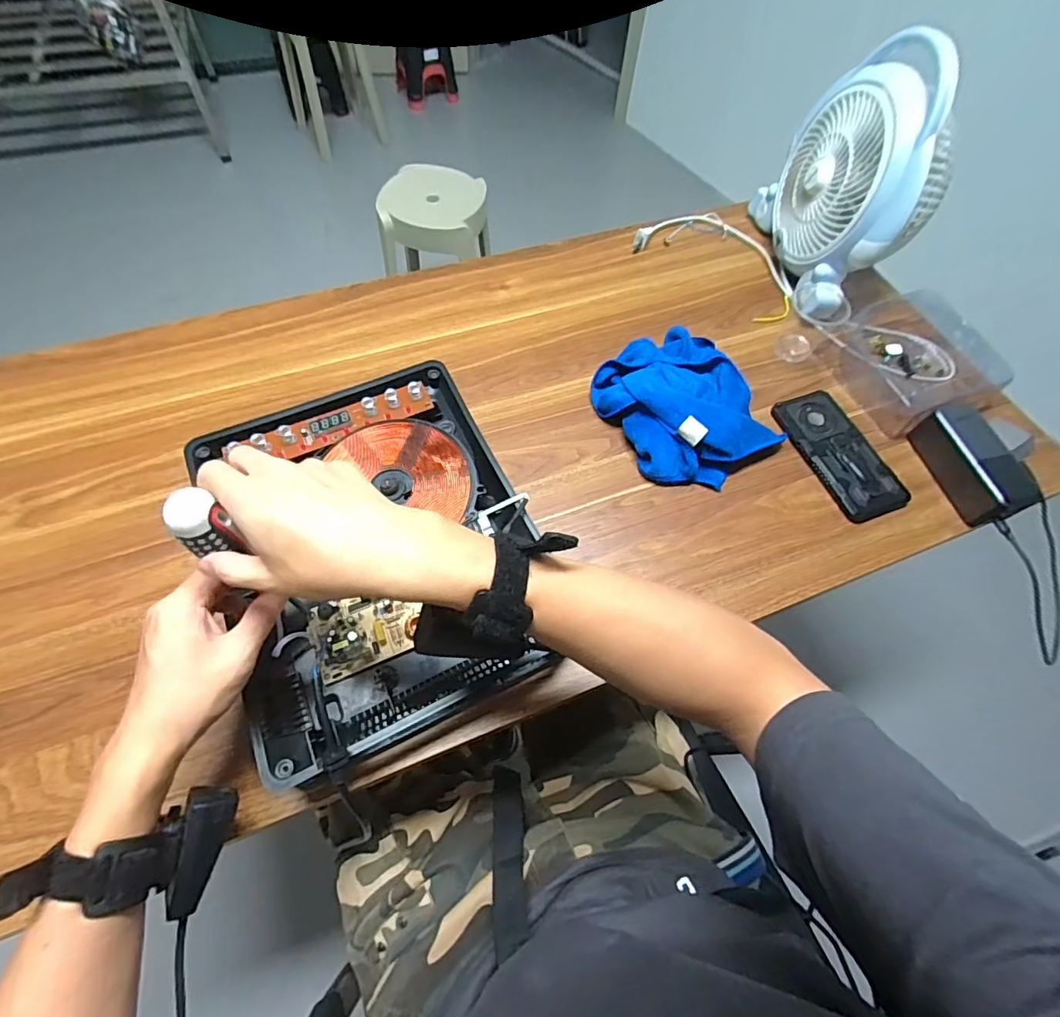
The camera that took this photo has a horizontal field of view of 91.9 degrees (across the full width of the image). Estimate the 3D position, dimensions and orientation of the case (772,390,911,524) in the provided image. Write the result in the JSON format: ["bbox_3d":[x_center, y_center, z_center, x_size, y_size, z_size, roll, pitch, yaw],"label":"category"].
[{"bbox_3d":[0.366,-0.069,0.605,0.086,0.021,0.173,-15,64,-12],"label":"case"}]

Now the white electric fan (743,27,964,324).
[{"bbox_3d":[0.436,-0.426,0.665,0.127,0.252,0.265,-1,62,-5],"label":"white electric fan"}]

